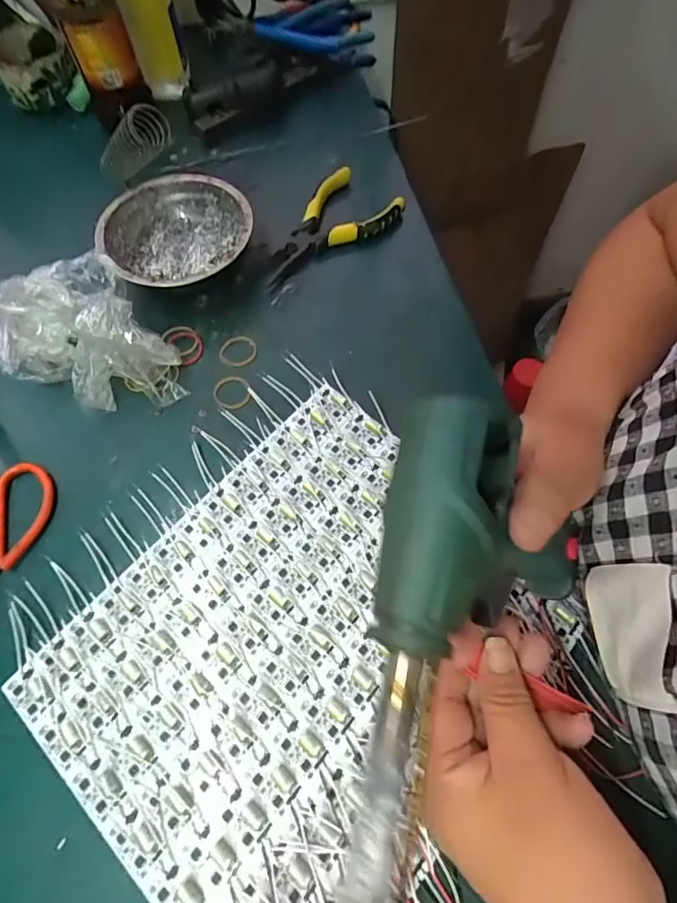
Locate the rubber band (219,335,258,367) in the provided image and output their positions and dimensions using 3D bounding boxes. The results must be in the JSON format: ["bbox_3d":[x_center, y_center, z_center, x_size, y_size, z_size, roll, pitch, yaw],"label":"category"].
[{"bbox_3d":[-0.082,-0.082,0.381,0.032,0.004,0.028,-22,66,-10],"label":"rubber band"}]

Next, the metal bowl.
[{"bbox_3d":[-0.138,-0.181,0.409,0.124,0.047,0.119,0,64,0],"label":"metal bowl"}]

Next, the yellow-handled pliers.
[{"bbox_3d":[-0.011,-0.201,0.424,0.064,0.035,0.138,40,71,17],"label":"yellow-handled pliers"}]

